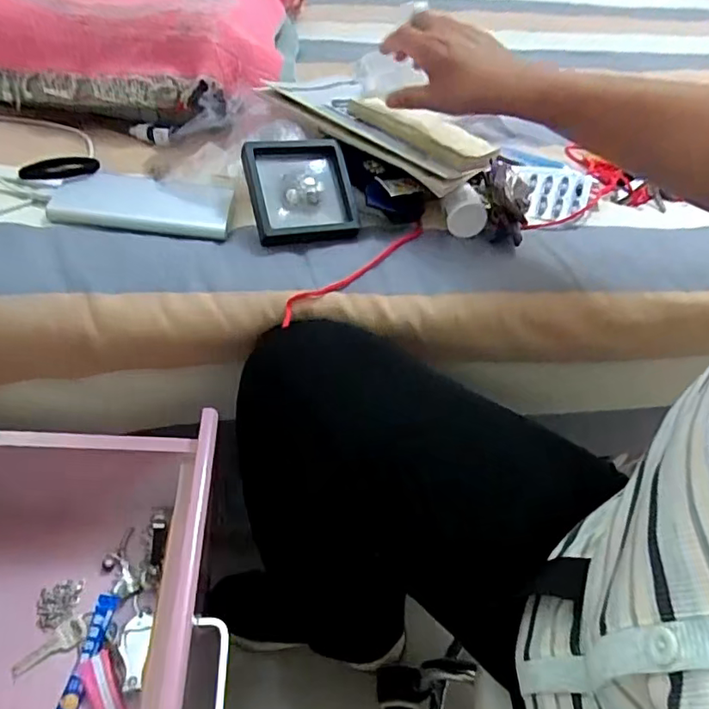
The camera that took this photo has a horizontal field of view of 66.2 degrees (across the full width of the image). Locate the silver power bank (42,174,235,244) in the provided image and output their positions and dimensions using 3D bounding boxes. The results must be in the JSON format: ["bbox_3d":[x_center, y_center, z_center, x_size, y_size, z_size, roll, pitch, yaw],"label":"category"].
[{"bbox_3d":[-0.186,-0.135,0.482,0.146,0.015,0.071,4,47,-2],"label":"silver power bank"}]

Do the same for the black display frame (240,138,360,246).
[{"bbox_3d":[-0.044,-0.144,0.484,0.096,0.022,0.095,-8,78,-20],"label":"black display frame"}]

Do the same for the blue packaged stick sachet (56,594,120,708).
[{"bbox_3d":[-0.195,0.220,0.398,0.015,0.007,0.082,10,59,3],"label":"blue packaged stick sachet"}]

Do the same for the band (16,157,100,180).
[{"bbox_3d":[-0.269,-0.170,0.496,0.064,0.004,0.039,-7,48,-13],"label":"band"}]

